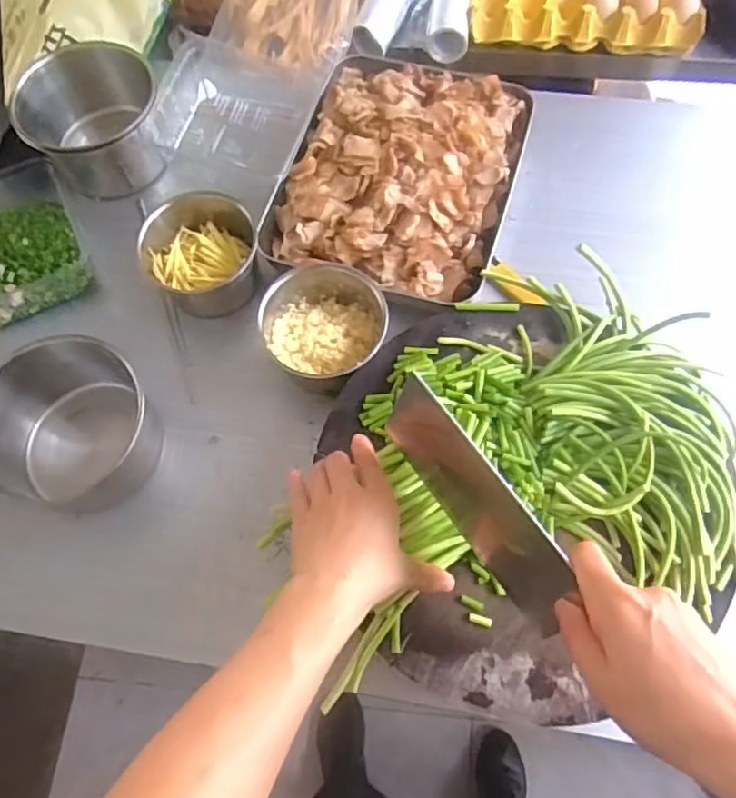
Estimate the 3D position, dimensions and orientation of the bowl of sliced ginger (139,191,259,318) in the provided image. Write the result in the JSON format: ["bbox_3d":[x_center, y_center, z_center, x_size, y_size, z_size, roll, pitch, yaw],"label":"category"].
[{"bbox_3d":[-0.168,-0.147,0.642,0.108,0.080,0.107,-1,67,2],"label":"bowl of sliced ginger"}]

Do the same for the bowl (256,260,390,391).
[{"bbox_3d":[-0.041,-0.067,0.600,0.117,0.061,0.112,-1,67,2],"label":"bowl"}]

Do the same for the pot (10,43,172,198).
[{"bbox_3d":[-0.298,-0.303,0.690,0.145,0.098,0.132,-1,67,2],"label":"pot"}]

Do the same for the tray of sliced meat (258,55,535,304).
[{"bbox_3d":[0.037,-0.243,0.671,0.235,0.060,0.296,16,69,9],"label":"tray of sliced meat"}]

